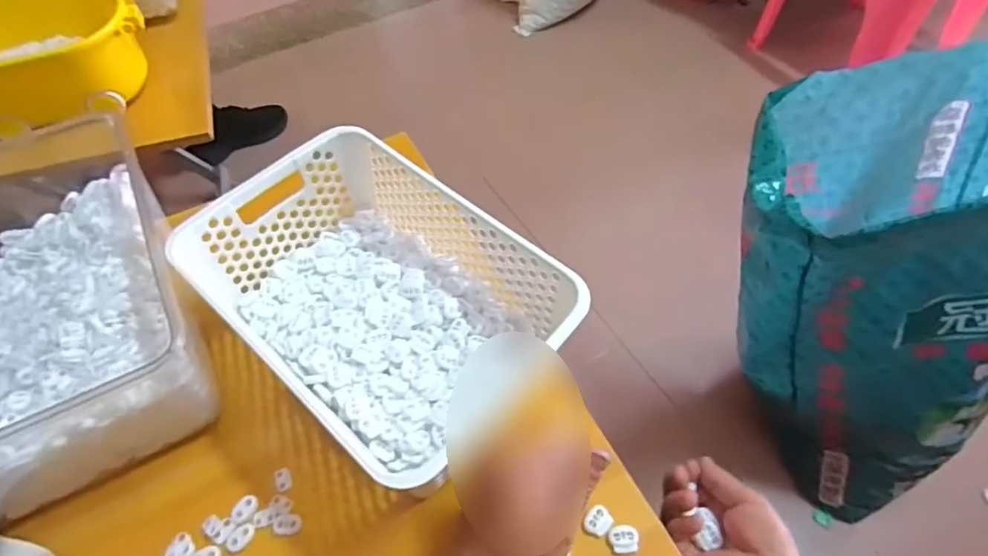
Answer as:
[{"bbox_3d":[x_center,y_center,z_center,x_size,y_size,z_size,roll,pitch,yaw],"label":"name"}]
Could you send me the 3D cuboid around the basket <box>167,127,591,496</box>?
[{"bbox_3d":[-0.098,0.021,0.494,0.307,0.113,0.199,37,64,24],"label":"basket"}]

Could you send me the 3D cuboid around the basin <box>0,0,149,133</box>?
[{"bbox_3d":[-0.558,-0.273,0.698,0.237,0.097,0.127,-36,62,-21],"label":"basin"}]

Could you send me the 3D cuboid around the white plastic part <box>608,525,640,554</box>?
[{"bbox_3d":[0.101,0.200,0.430,0.023,0.004,0.020,-4,55,-1],"label":"white plastic part"}]

